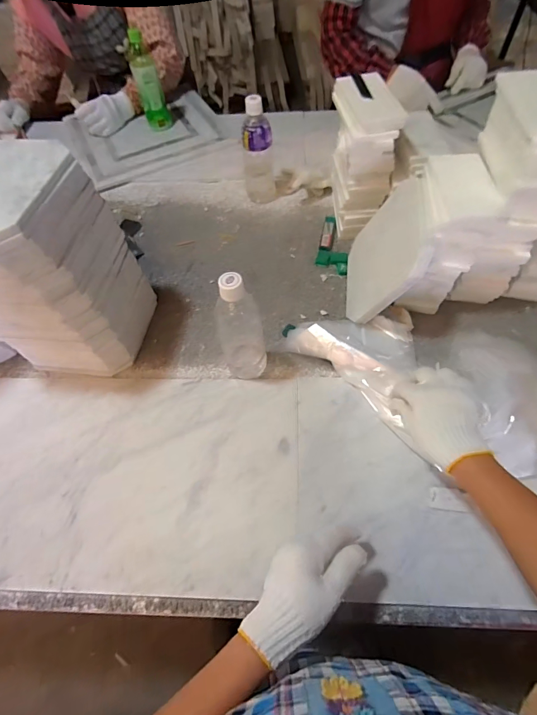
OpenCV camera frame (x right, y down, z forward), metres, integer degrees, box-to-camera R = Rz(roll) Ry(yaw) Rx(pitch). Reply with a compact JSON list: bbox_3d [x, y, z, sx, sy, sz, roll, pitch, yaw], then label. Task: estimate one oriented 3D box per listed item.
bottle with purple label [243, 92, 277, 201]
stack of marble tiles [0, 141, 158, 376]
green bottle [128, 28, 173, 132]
[{"bbox_3d":[-0.021,-0.441,0.777,0.066,0.213,0.069,-7,59,0],"label":"bottle with purple label"},{"bbox_3d":[-0.335,-0.119,0.539,0.205,0.297,0.191,4,59,5],"label":"stack of marble tiles"},{"bbox_3d":[-0.309,-0.716,0.932,0.066,0.204,0.057,-16,60,-5],"label":"green bottle"}]

